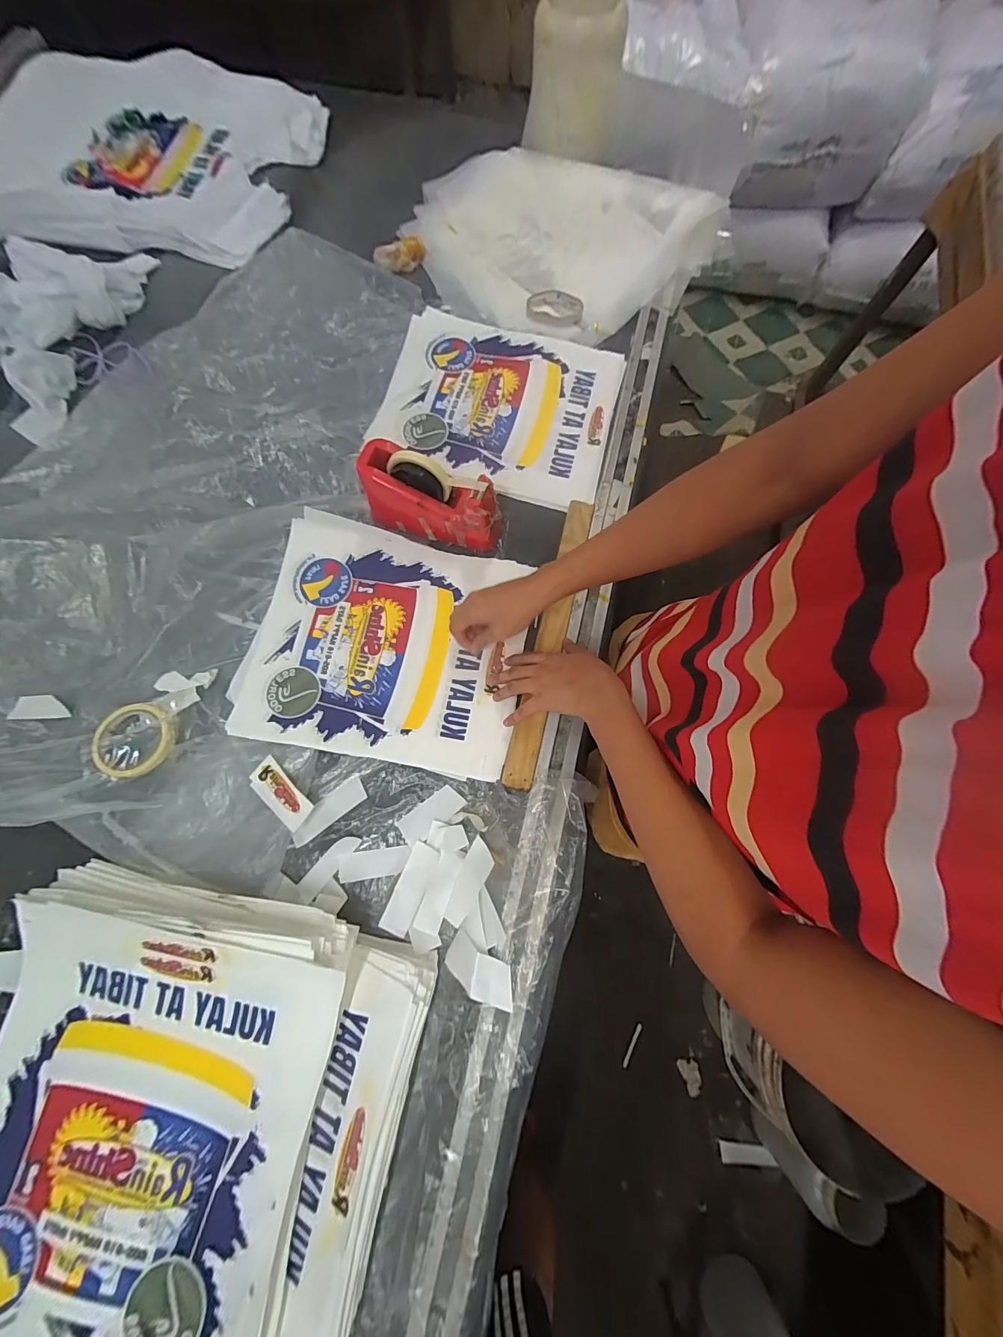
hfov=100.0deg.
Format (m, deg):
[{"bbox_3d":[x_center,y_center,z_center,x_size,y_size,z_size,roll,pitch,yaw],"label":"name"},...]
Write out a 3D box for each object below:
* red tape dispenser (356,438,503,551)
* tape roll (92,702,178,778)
[{"bbox_3d":[-0.103,-0.245,0.605,0.203,0.102,0.073,22,76,8],"label":"red tape dispenser"},{"bbox_3d":[-0.492,0.095,0.564,0.100,0.015,0.096,-1,74,2],"label":"tape roll"}]

